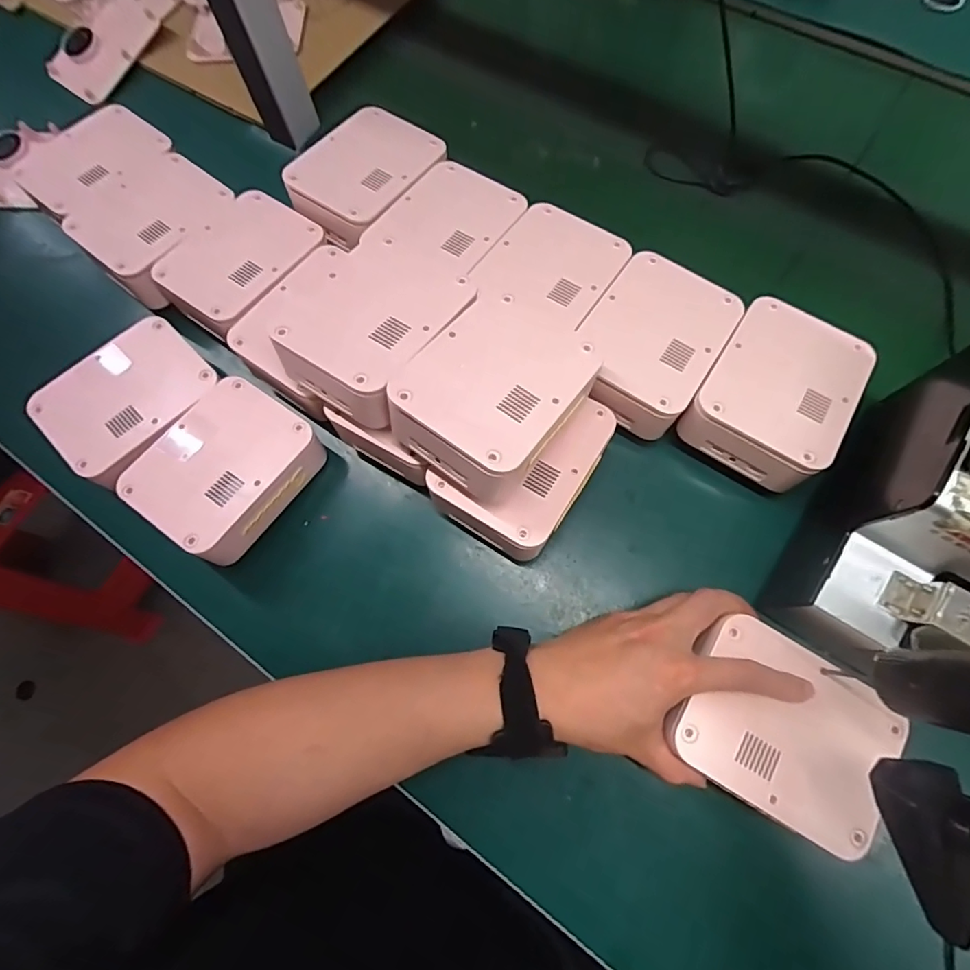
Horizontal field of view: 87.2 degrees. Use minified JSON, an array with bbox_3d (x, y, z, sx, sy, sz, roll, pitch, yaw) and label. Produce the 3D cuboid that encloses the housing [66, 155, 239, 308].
[{"bbox_3d":[-0.300,-0.241,0.471,0.108,0.038,0.131,35,77,13],"label":"housing"}]

